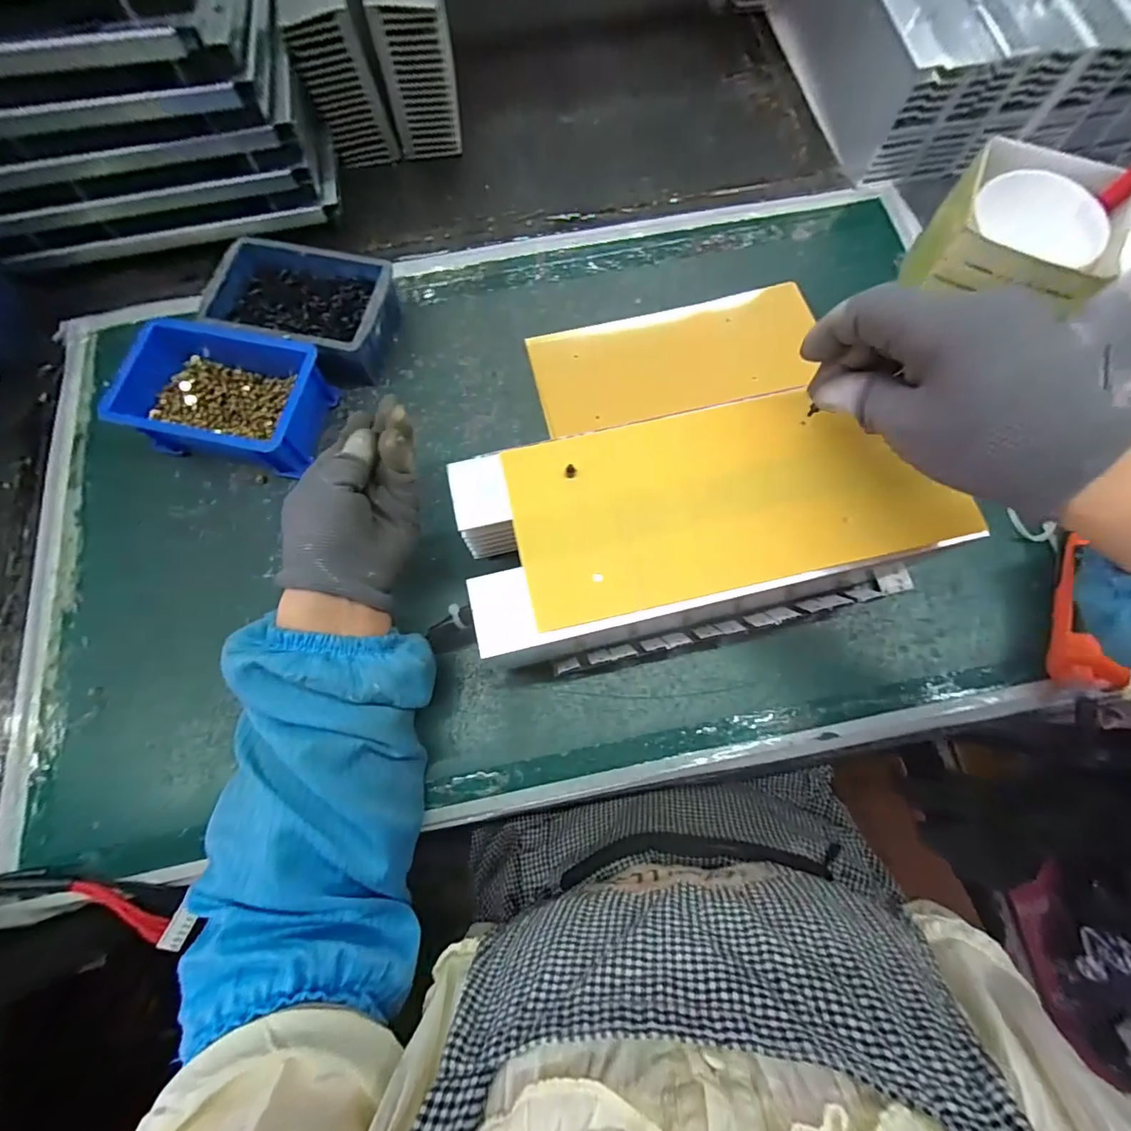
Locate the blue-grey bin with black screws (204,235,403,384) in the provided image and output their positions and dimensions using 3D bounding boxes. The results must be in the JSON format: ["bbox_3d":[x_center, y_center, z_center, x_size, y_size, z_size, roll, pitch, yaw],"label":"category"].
[{"bbox_3d":[-0.221,-0.221,0.430,0.151,0.053,0.106,16,75,5],"label":"blue-grey bin with black screws"}]

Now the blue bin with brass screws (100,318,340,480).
[{"bbox_3d":[-0.275,-0.136,0.404,0.150,0.055,0.100,14,75,5],"label":"blue bin with brass screws"}]

